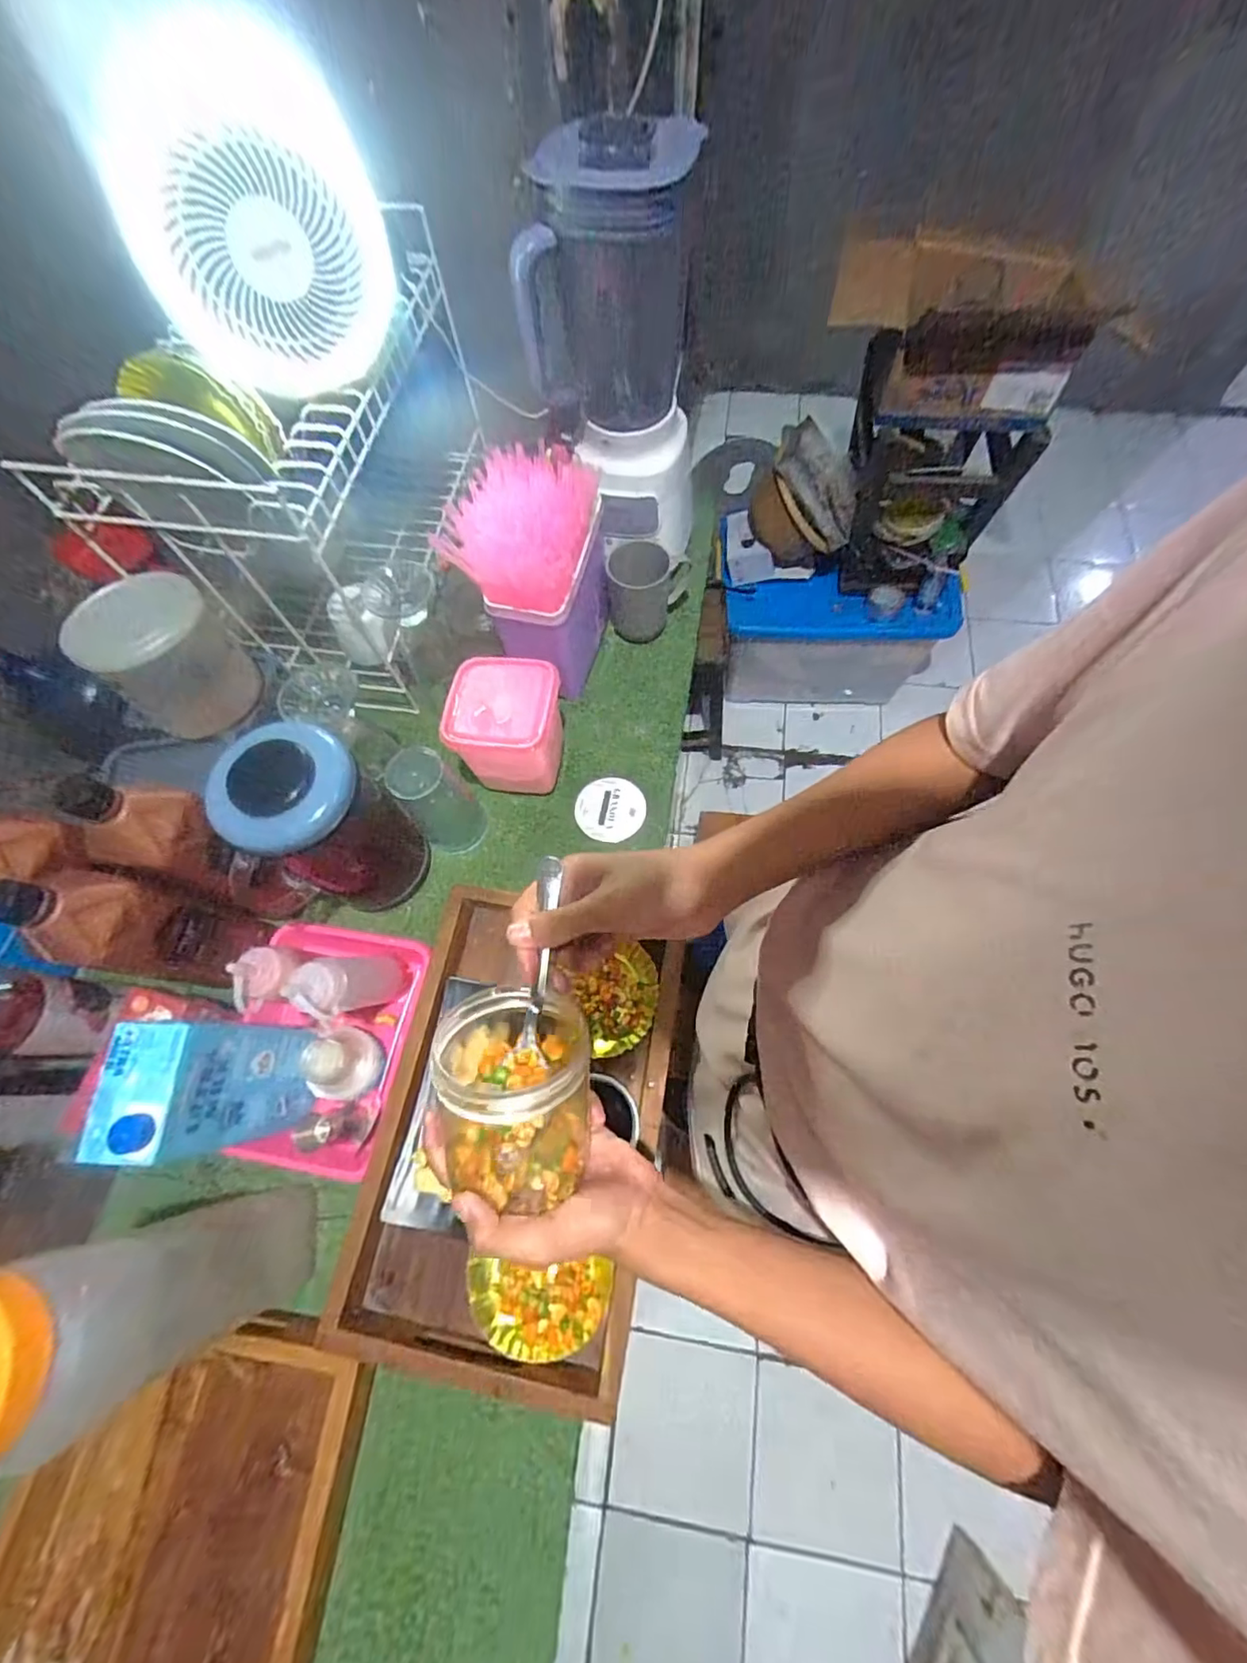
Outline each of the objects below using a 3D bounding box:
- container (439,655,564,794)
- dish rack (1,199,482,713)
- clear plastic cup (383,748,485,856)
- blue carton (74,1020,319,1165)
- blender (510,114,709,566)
[{"bbox_3d":[-0.125,-0.114,0.654,0.115,0.114,0.112,2,67,3],"label":"container"},{"bbox_3d":[-0.354,-0.427,0.697,0.241,0.311,0.437,10,67,7],"label":"dish rack"},{"bbox_3d":[-0.203,-0.035,0.632,0.068,0.141,0.062,-1,66,2],"label":"clear plastic cup"},{"bbox_3d":[-0.343,0.213,0.484,0.069,0.160,0.096,0,67,3],"label":"blue carton"},{"bbox_3d":[-0.011,-0.524,0.646,0.172,0.355,0.184,-2,66,2],"label":"blender"}]

